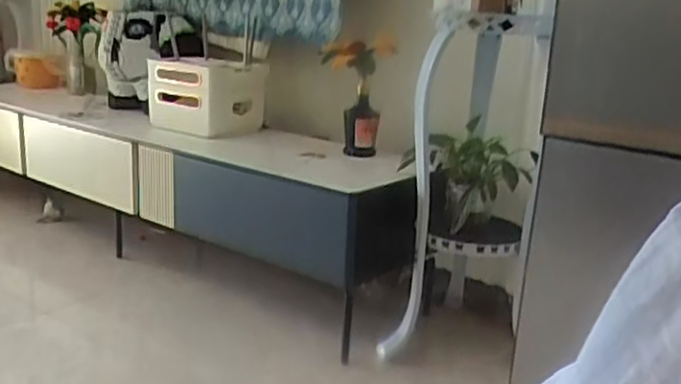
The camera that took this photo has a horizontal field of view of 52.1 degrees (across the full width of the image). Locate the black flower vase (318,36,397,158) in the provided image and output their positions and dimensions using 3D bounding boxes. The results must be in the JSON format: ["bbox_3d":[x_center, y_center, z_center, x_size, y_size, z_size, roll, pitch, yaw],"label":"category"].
[{"bbox_3d":[0.040,-0.261,1.905,0.189,0.302,0.189,4,15,3],"label":"black flower vase"}]

